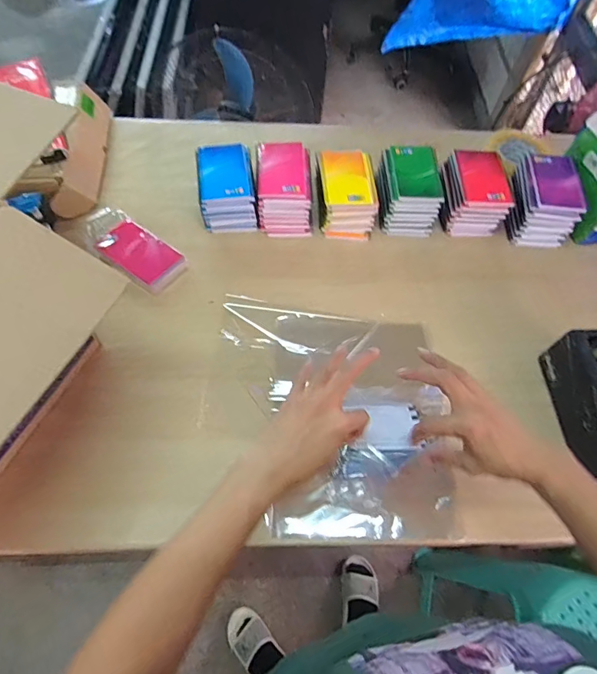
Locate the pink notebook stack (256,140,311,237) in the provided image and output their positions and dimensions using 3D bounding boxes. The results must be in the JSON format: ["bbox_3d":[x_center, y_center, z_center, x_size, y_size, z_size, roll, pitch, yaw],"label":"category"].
[{"bbox_3d":[-0.027,-0.279,0.829,0.100,0.091,0.152,-4,62,-5],"label":"pink notebook stack"}]

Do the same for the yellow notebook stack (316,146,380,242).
[{"bbox_3d":[0.089,-0.273,0.823,0.102,0.091,0.148,-1,62,-3],"label":"yellow notebook stack"}]

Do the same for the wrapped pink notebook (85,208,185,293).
[{"bbox_3d":[-0.291,-0.156,0.771,0.181,0.033,0.088,35,66,15],"label":"wrapped pink notebook"}]

